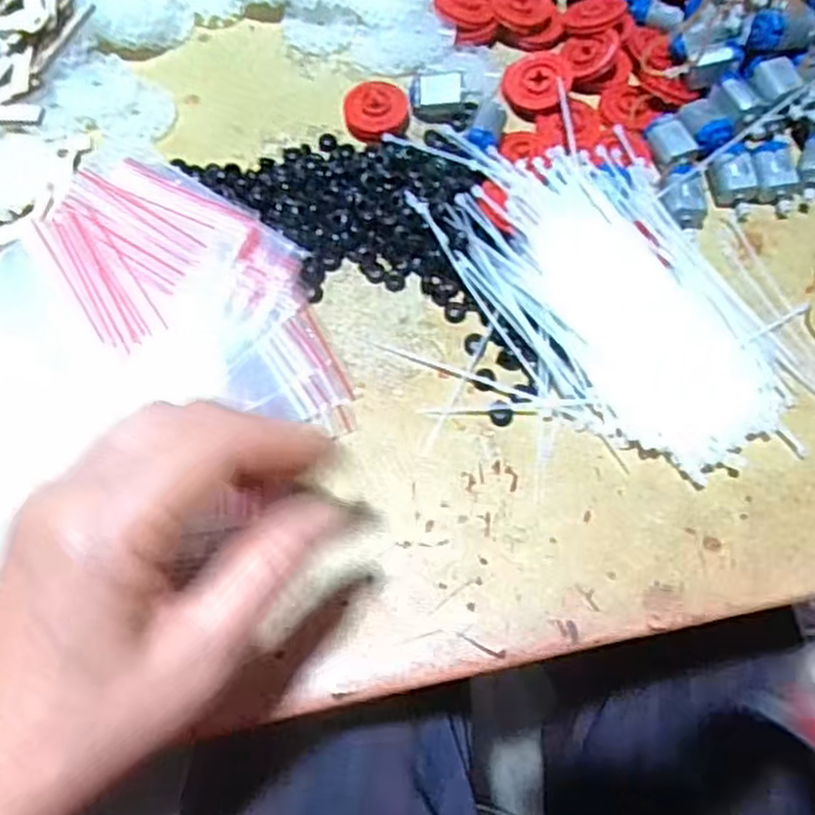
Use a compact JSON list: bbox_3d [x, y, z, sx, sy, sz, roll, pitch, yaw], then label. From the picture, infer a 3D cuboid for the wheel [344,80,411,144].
[{"bbox_3d":[-0.016,-0.151,0.388,0.030,0.011,0.031,0,69,-1],"label":"wheel"}]

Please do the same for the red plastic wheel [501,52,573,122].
[{"bbox_3d":[0.066,-0.166,0.390,0.035,0.010,0.033,-1,88,18],"label":"red plastic wheel"}]

